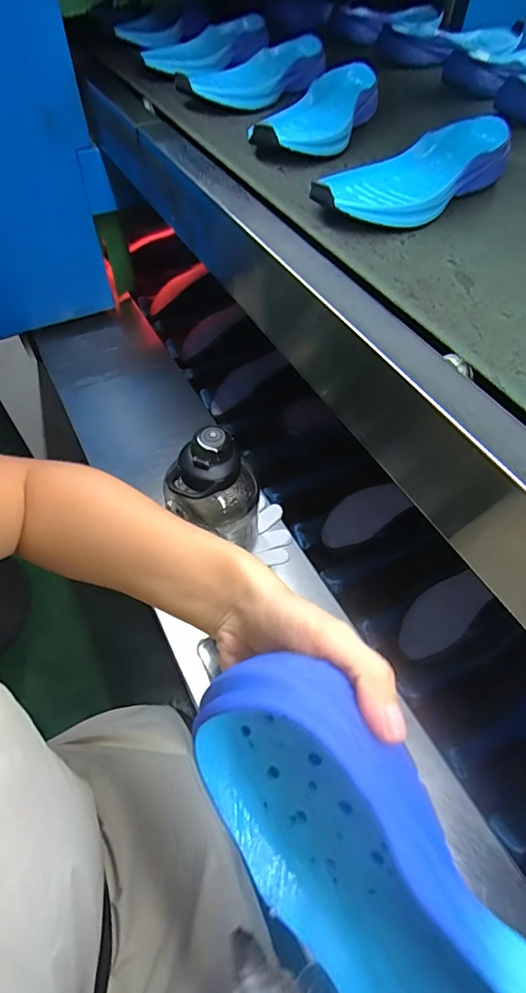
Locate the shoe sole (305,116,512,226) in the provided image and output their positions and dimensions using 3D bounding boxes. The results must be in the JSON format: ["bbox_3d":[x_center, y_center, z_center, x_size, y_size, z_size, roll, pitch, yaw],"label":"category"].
[{"bbox_3d":[0.164,-0.346,0.504,0.268,0.043,0.104,-38,64,-25],"label":"shoe sole"}]

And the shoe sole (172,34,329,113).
[{"bbox_3d":[-0.005,-0.610,0.678,0.095,0.046,0.259,36,61,21],"label":"shoe sole"}]

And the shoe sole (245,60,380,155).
[{"bbox_3d":[0.075,-0.488,0.597,0.095,0.044,0.254,23,57,14],"label":"shoe sole"}]

